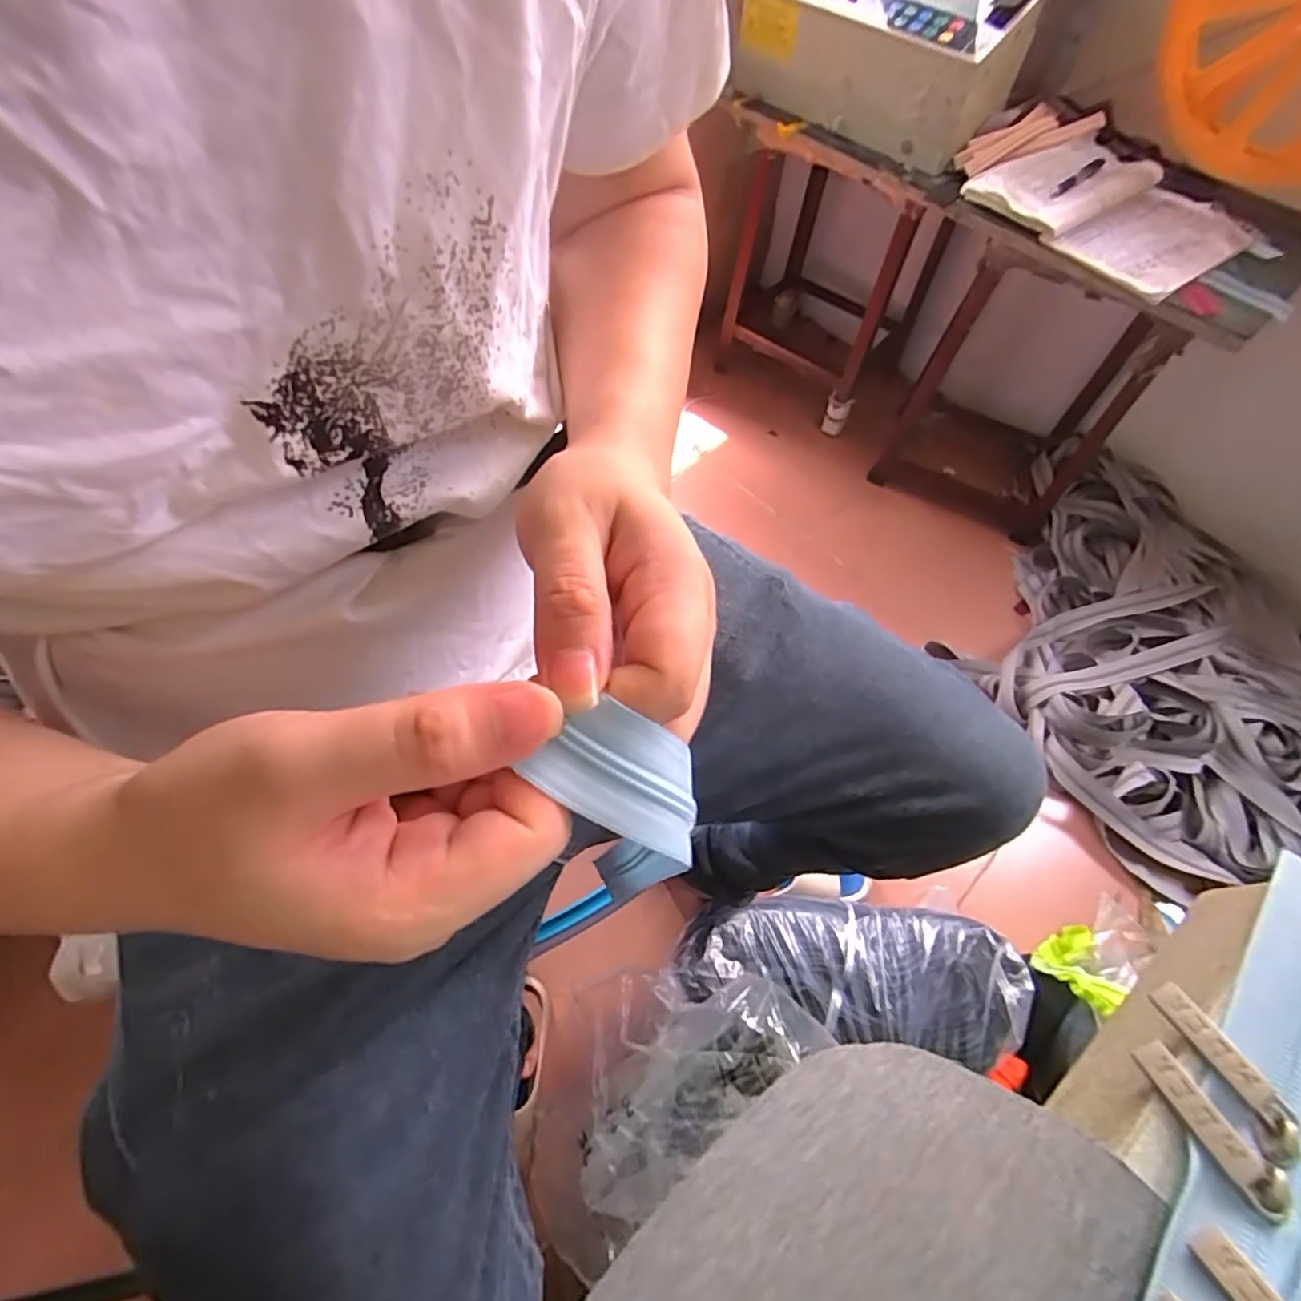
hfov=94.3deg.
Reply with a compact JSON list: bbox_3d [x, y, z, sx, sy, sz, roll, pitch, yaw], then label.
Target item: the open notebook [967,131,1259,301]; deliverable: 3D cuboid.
[{"bbox_3d":[0.630,-0.606,0.831,0.232,0.039,0.312,-29,66,-18],"label":"open notebook"}]

